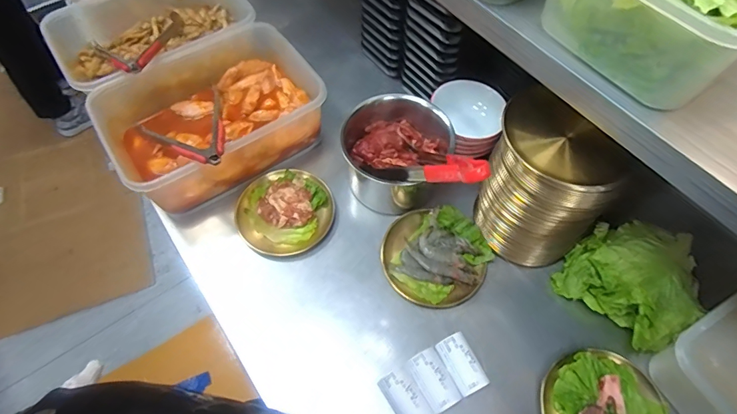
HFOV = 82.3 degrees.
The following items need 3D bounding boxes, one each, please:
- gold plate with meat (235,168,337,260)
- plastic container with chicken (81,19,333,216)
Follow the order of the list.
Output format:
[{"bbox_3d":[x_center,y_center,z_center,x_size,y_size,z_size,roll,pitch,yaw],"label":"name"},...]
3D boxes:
[{"bbox_3d":[-0.143,0.004,0.717,0.156,0.032,0.156,0,61,0],"label":"gold plate with meat"},{"bbox_3d":[-0.263,-0.157,0.746,0.352,0.117,0.277,-34,67,-18],"label":"plastic container with chicken"}]

